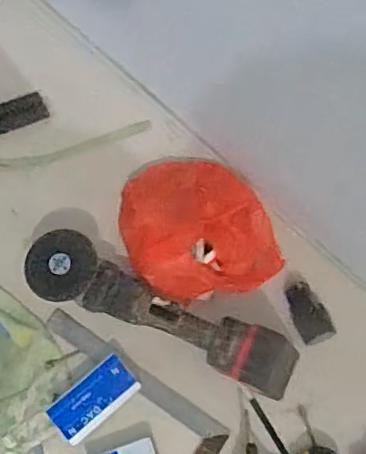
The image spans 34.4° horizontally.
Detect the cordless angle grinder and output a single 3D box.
[{"bbox_3d":[-0.034,0.122,0.811,0.389,0.103,0.099,26,76,9],"label":"cordless angle grinder"}]

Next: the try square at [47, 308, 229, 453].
[{"bbox_3d":[-0.093,0.252,0.820,0.301,0.017,0.132,34,78,10],"label":"try square"}]

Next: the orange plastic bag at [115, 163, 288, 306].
[{"bbox_3d":[0.016,-0.003,0.867,0.206,0.065,0.217,-16,74,-3],"label":"orange plastic bag"}]

